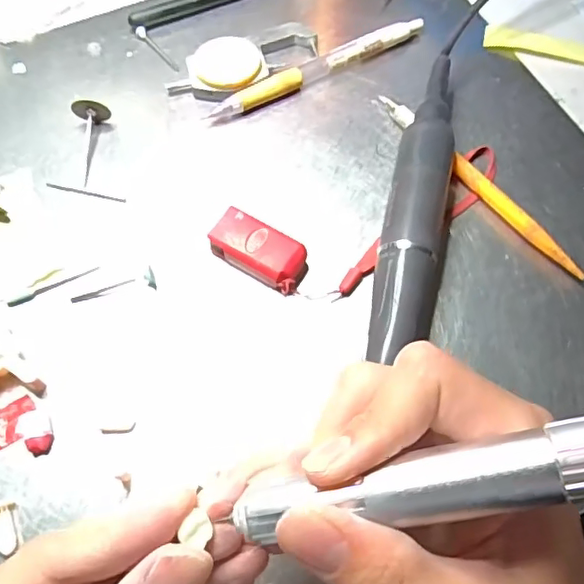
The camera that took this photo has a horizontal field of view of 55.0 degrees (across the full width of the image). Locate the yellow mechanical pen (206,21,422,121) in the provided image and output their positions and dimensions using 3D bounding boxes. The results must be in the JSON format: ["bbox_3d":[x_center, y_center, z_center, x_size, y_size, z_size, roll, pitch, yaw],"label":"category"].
[{"bbox_3d":[0.017,-0.128,0.321,0.138,0.013,0.012,-30,69,-13],"label":"yellow mechanical pen"}]

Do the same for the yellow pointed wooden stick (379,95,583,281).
[{"bbox_3d":[0.093,-0.058,0.288,0.008,0.009,0.140,-35,70,-15],"label":"yellow pointed wooden stick"}]

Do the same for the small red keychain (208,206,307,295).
[{"bbox_3d":[-0.016,-0.017,0.264,0.044,0.019,0.025,28,68,12],"label":"small red keychain"}]

